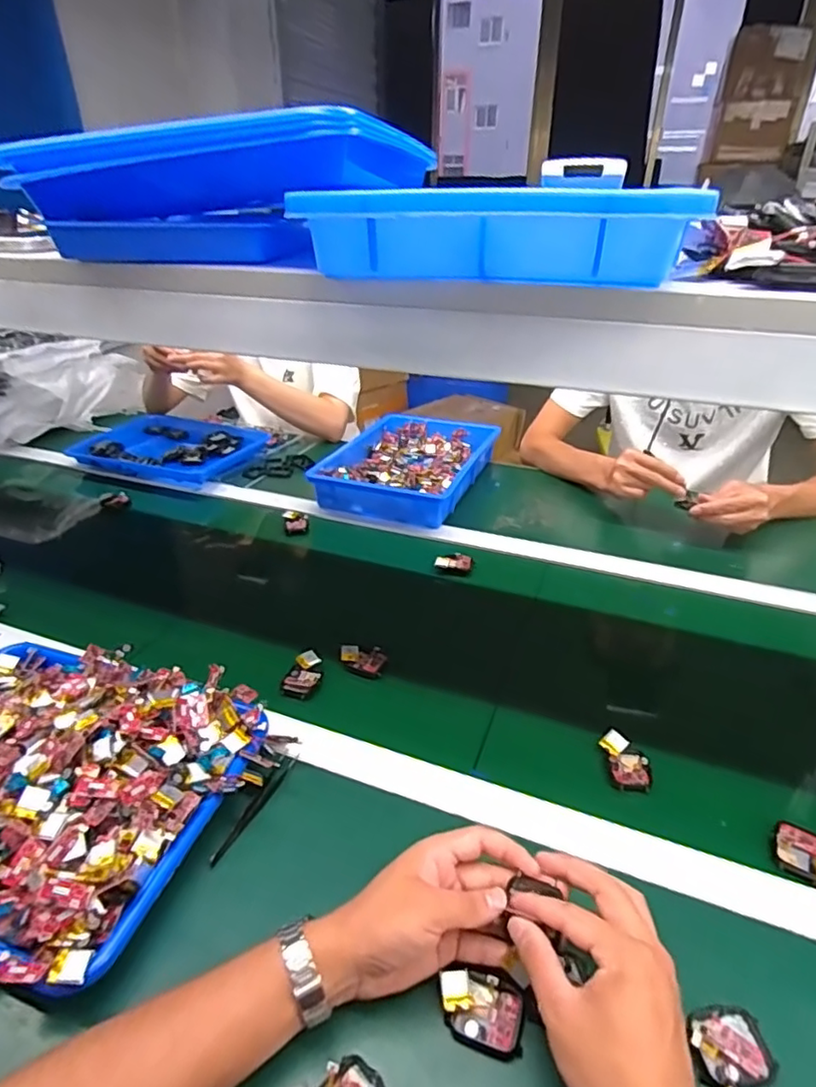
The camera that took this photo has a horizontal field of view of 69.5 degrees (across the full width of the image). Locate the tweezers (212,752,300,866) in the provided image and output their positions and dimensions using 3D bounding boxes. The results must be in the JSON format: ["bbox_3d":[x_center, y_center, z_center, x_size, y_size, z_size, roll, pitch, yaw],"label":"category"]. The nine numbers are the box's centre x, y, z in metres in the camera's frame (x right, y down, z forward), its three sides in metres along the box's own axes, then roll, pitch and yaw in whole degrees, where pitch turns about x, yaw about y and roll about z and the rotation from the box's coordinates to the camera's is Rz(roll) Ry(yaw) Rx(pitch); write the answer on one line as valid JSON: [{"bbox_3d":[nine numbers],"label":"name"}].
[{"bbox_3d":[-0.133,0.232,0.519,0.012,0.015,0.113,13,36,21],"label":"tweezers"}]

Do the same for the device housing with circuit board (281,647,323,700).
[{"bbox_3d":[-0.113,0.143,0.647,0.038,0.015,0.061,8,34,14],"label":"device housing with circuit board"}]

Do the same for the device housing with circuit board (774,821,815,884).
[{"bbox_3d":[0.324,0.248,0.471,0.051,0.015,0.044,19,38,28],"label":"device housing with circuit board"}]

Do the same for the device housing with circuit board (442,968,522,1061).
[{"bbox_3d":[0.048,0.303,0.383,0.055,0.018,0.038,12,35,20],"label":"device housing with circuit board"}]

